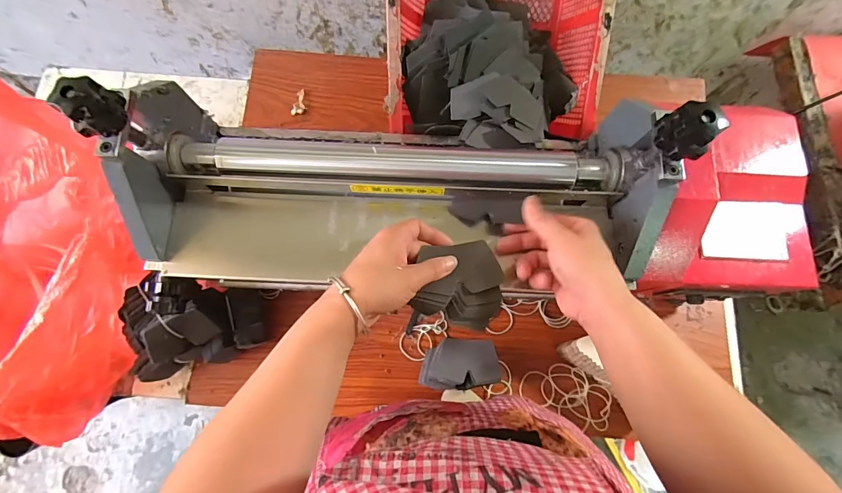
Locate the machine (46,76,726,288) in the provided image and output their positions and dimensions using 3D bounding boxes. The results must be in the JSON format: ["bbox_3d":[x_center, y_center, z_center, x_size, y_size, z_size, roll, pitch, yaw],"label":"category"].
[{"bbox_3d":[-0.024,-0.071,0.399,0.529,0.193,0.195,1,77,-1],"label":"machine"}]

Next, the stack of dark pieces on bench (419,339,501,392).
[{"bbox_3d":[0.052,0.165,0.545,0.103,0.072,0.064,-4,77,-2],"label":"stack of dark pieces on bench"}]

